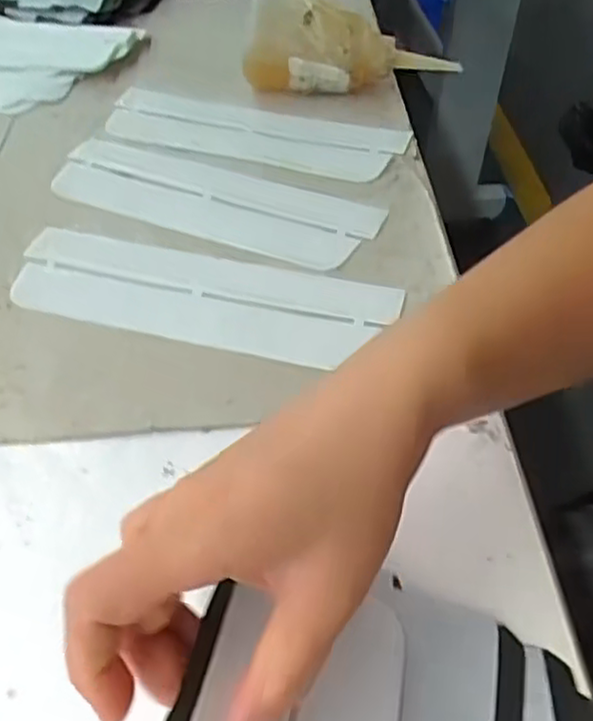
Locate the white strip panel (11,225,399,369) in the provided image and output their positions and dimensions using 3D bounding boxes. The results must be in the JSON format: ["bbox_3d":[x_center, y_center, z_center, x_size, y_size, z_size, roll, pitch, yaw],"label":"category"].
[{"bbox_3d":[-0.056,-0.039,0.395,0.216,0.008,0.067,13,49,10],"label":"white strip panel"}]

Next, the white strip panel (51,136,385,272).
[{"bbox_3d":[-0.057,-0.107,0.456,0.216,0.008,0.063,19,50,15],"label":"white strip panel"}]

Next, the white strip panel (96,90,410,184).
[{"bbox_3d":[-0.036,-0.167,0.512,0.218,0.005,0.073,15,51,15],"label":"white strip panel"}]

